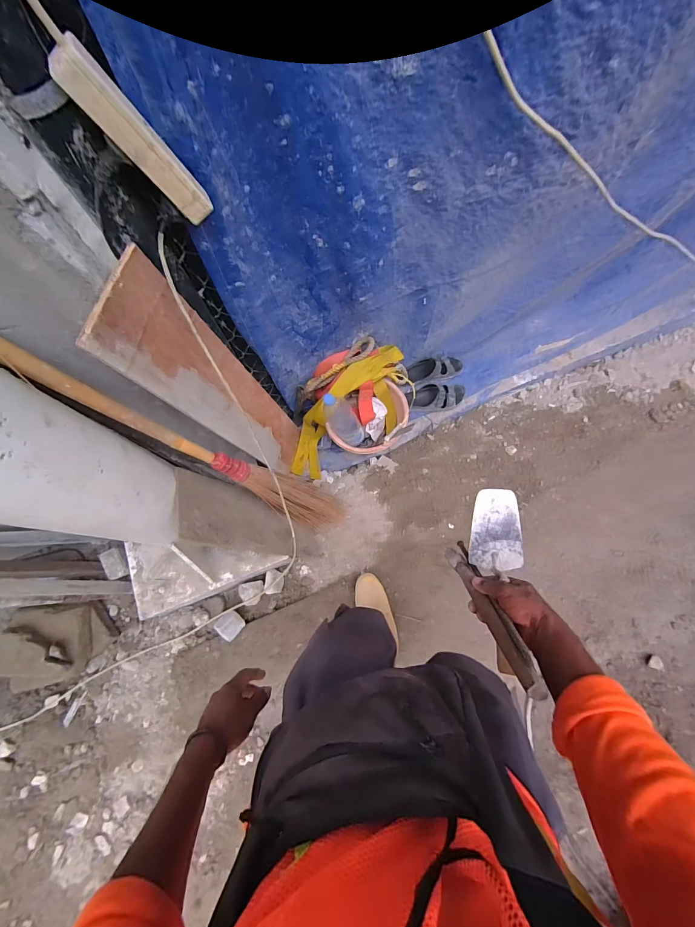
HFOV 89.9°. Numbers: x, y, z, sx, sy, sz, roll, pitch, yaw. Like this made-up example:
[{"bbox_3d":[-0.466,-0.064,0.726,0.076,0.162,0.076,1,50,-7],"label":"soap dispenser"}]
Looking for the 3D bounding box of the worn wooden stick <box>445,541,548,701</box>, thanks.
[{"bbox_3d":[0.215,0.214,0.530,0.041,0.283,0.039,-3,108,-1],"label":"worn wooden stick"}]

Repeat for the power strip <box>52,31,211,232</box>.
[{"bbox_3d":[-0.267,-0.416,0.460,0.046,0.207,0.026,-28,70,15],"label":"power strip"}]

